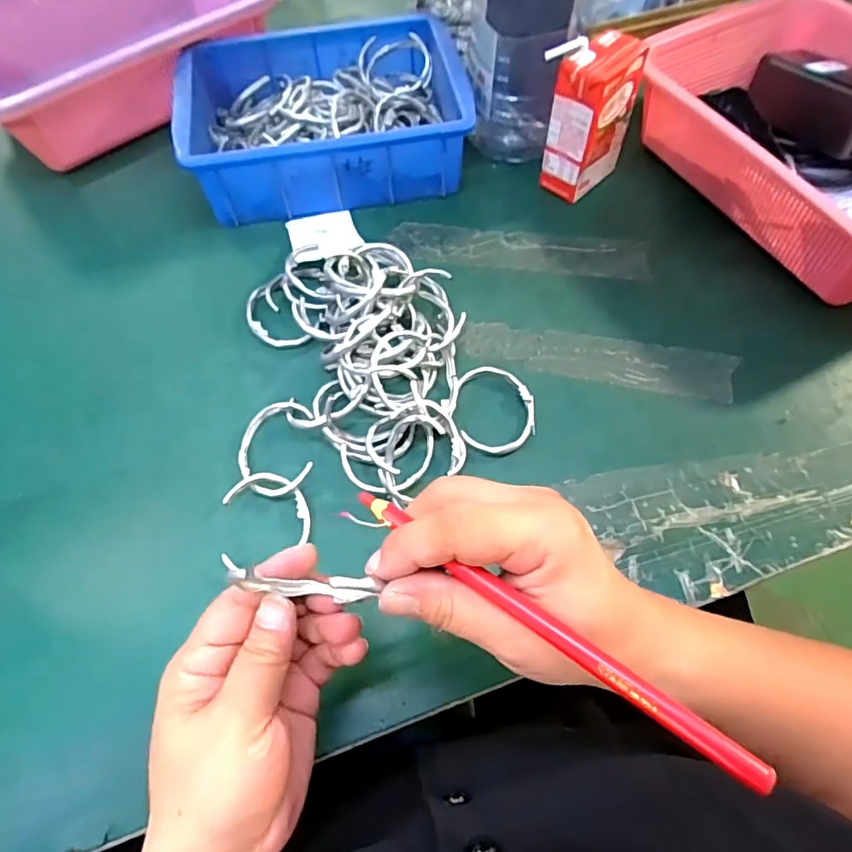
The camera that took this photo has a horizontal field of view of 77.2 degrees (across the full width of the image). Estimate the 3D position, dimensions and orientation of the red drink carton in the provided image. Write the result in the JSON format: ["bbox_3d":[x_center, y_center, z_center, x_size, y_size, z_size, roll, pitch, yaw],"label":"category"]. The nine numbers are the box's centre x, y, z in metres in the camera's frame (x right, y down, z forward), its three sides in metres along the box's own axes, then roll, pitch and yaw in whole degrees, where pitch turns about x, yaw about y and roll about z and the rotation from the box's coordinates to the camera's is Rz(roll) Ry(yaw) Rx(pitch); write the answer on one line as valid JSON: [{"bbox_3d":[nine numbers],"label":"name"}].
[{"bbox_3d":[0.136,-0.256,0.451,0.075,0.116,0.043,-38,67,-17],"label":"red drink carton"}]

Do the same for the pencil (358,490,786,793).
[{"bbox_3d":[0.036,0.069,0.193,0.166,0.004,0.009,32,67,25],"label":"pencil"}]

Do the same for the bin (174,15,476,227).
[{"bbox_3d":[-0.088,-0.281,0.490,0.233,0.074,0.166,-10,62,-4],"label":"bin"}]

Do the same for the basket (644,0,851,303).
[{"bbox_3d":[0.339,-0.234,0.448,0.217,0.091,0.296,-22,64,-10],"label":"basket"}]

